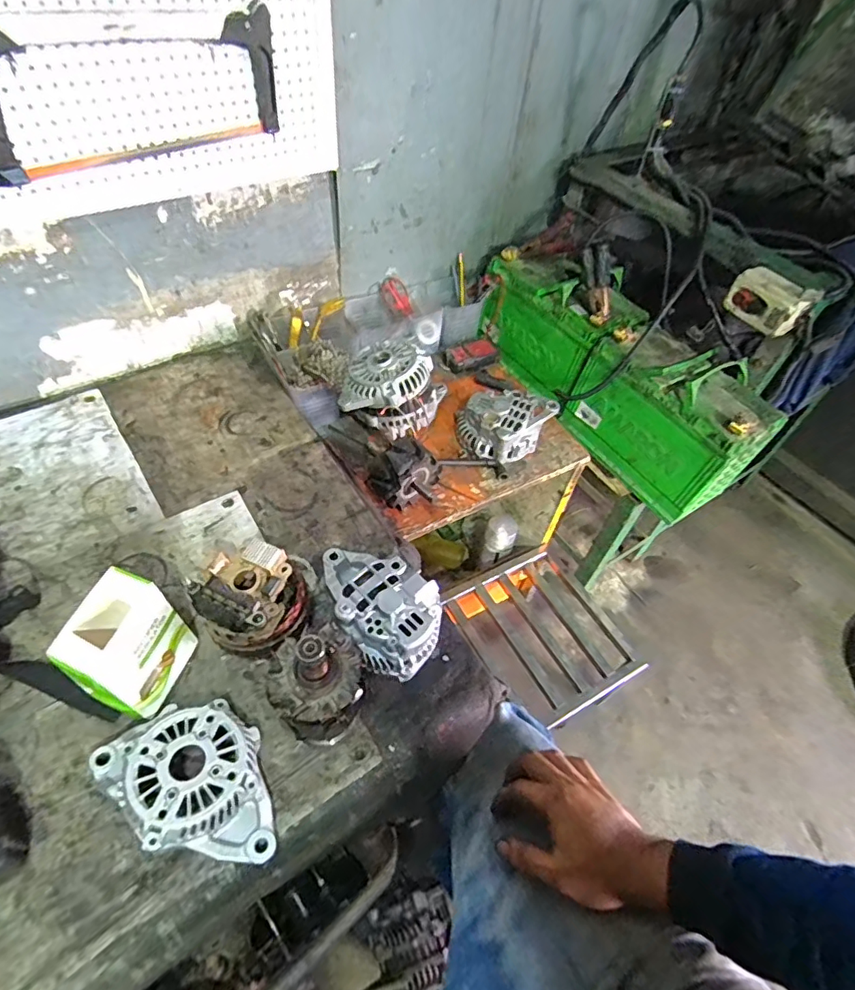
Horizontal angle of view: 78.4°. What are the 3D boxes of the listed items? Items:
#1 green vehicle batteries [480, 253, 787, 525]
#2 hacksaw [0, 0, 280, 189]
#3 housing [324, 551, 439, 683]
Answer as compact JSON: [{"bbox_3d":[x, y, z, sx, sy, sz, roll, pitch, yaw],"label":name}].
[{"bbox_3d":[0.346,-0.239,1.012,0.181,0.209,0.581,-29,60,-26],"label":"green vehicle batteries"},{"bbox_3d":[-0.355,-0.441,0.577,0.387,0.146,0.040,-28,59,-25],"label":"hacksaw"},{"bbox_3d":[-0.056,0.122,0.597,0.111,0.065,0.164,-34,62,-28],"label":"housing"}]

